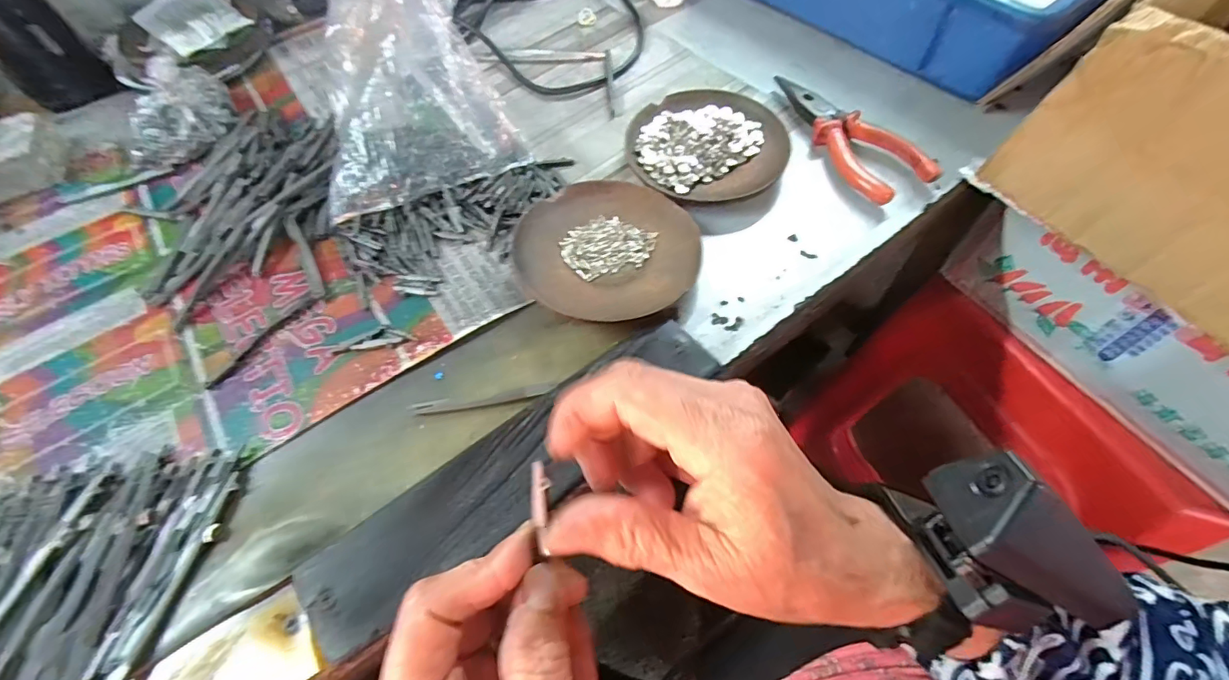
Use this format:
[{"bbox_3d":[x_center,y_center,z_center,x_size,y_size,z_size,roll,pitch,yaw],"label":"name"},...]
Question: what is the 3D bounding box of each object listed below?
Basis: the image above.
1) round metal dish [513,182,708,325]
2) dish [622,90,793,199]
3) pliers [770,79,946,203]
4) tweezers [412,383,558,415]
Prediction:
[{"bbox_3d":[-0.004,-0.059,0.326,0.109,0.022,0.109,-2,59,3],"label":"round metal dish"},{"bbox_3d":[0.066,-0.140,0.378,0.109,0.016,0.113,-2,59,3],"label":"dish"},{"bbox_3d":[0.166,-0.153,0.377,0.046,0.016,0.140,-25,60,-11],"label":"pliers"},{"bbox_3d":[-0.071,0.033,0.285,0.078,0.004,0.008,-8,59,-1],"label":"tweezers"}]

